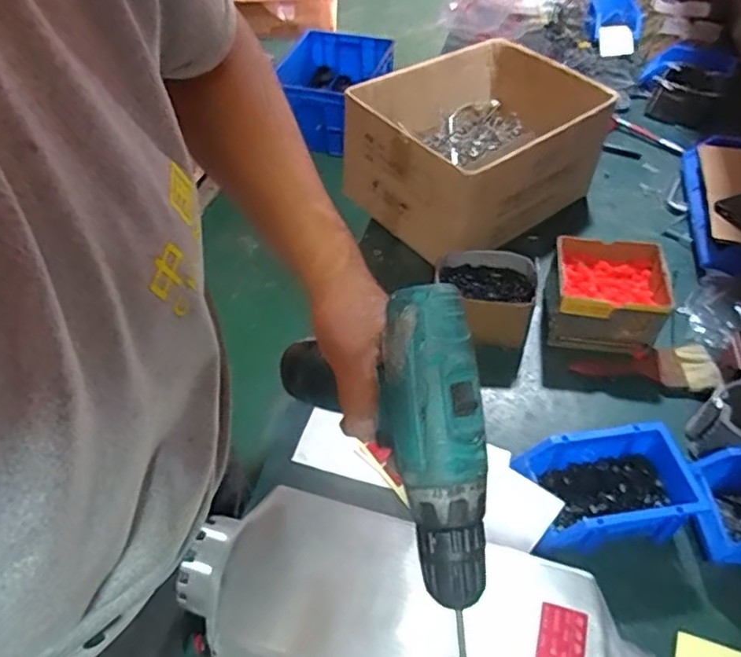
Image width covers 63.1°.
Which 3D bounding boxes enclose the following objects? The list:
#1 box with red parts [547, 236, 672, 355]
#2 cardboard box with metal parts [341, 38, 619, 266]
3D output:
[{"bbox_3d":[0.341,-0.047,0.892,0.161,0.103,0.142,8,48,7],"label":"box with red parts"},{"bbox_3d":[0.188,-0.321,1.053,0.387,0.181,0.326,-29,55,-25],"label":"cardboard box with metal parts"}]

